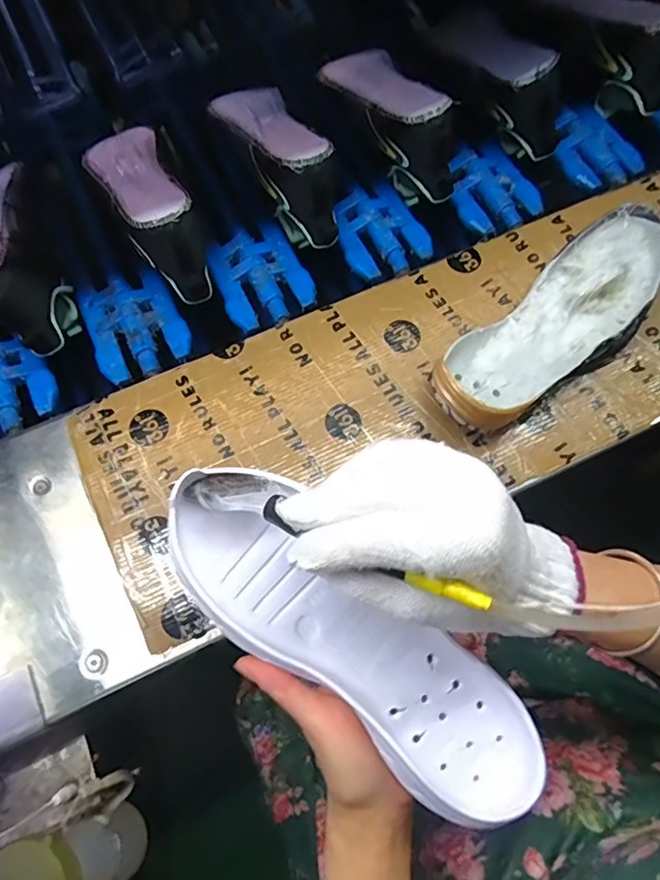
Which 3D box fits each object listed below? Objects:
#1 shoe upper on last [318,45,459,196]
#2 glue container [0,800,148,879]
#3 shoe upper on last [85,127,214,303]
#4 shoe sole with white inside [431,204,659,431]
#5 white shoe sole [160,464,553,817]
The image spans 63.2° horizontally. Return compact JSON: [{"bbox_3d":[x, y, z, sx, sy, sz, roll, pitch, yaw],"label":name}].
[{"bbox_3d":[0.066,-0.349,0.568,0.067,0.091,0.215,-27,72,-9],"label":"shoe upper on last"},{"bbox_3d":[-0.212,0.340,0.426,0.083,0.115,0.069,-28,74,-8],"label":"glue container"},{"bbox_3d":[-0.184,-0.235,0.538,0.076,0.102,0.210,-24,72,-8],"label":"shoe upper on last"},{"bbox_3d":[0.196,-0.095,0.469,0.254,0.060,0.096,-41,75,-13],"label":"shoe sole with white inside"},{"bbox_3d":[0.011,0.111,0.302,0.245,0.039,0.076,40,75,-2],"label":"white shoe sole"}]

